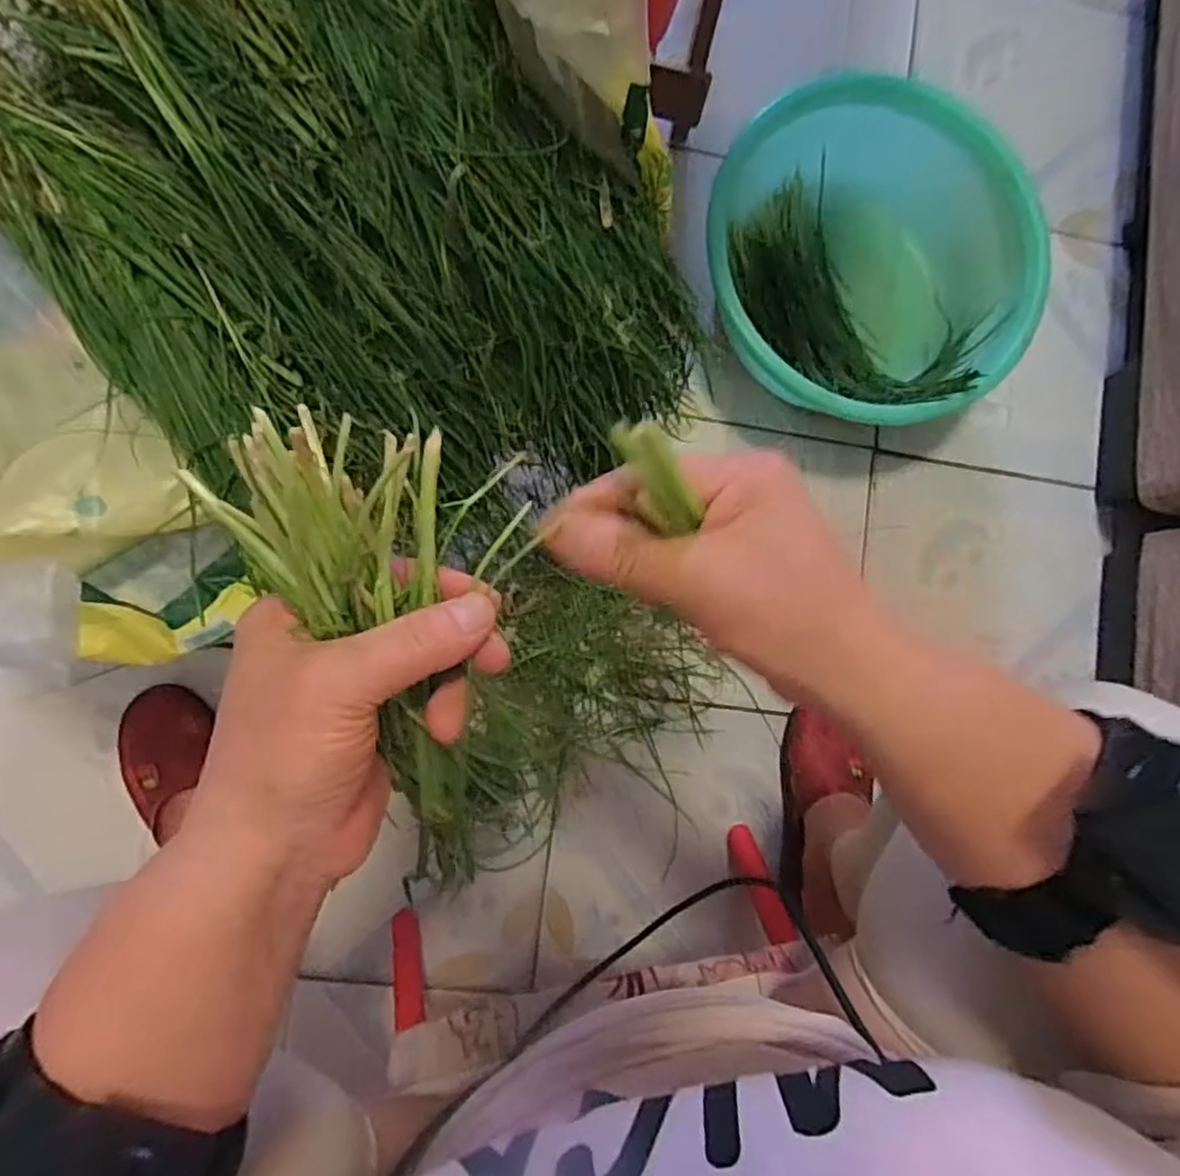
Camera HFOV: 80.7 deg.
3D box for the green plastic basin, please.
[{"bbox_3d":[0.263,-0.320,0.694,0.305,0.123,0.317,1,86,-7],"label":"green plastic basin"}]

